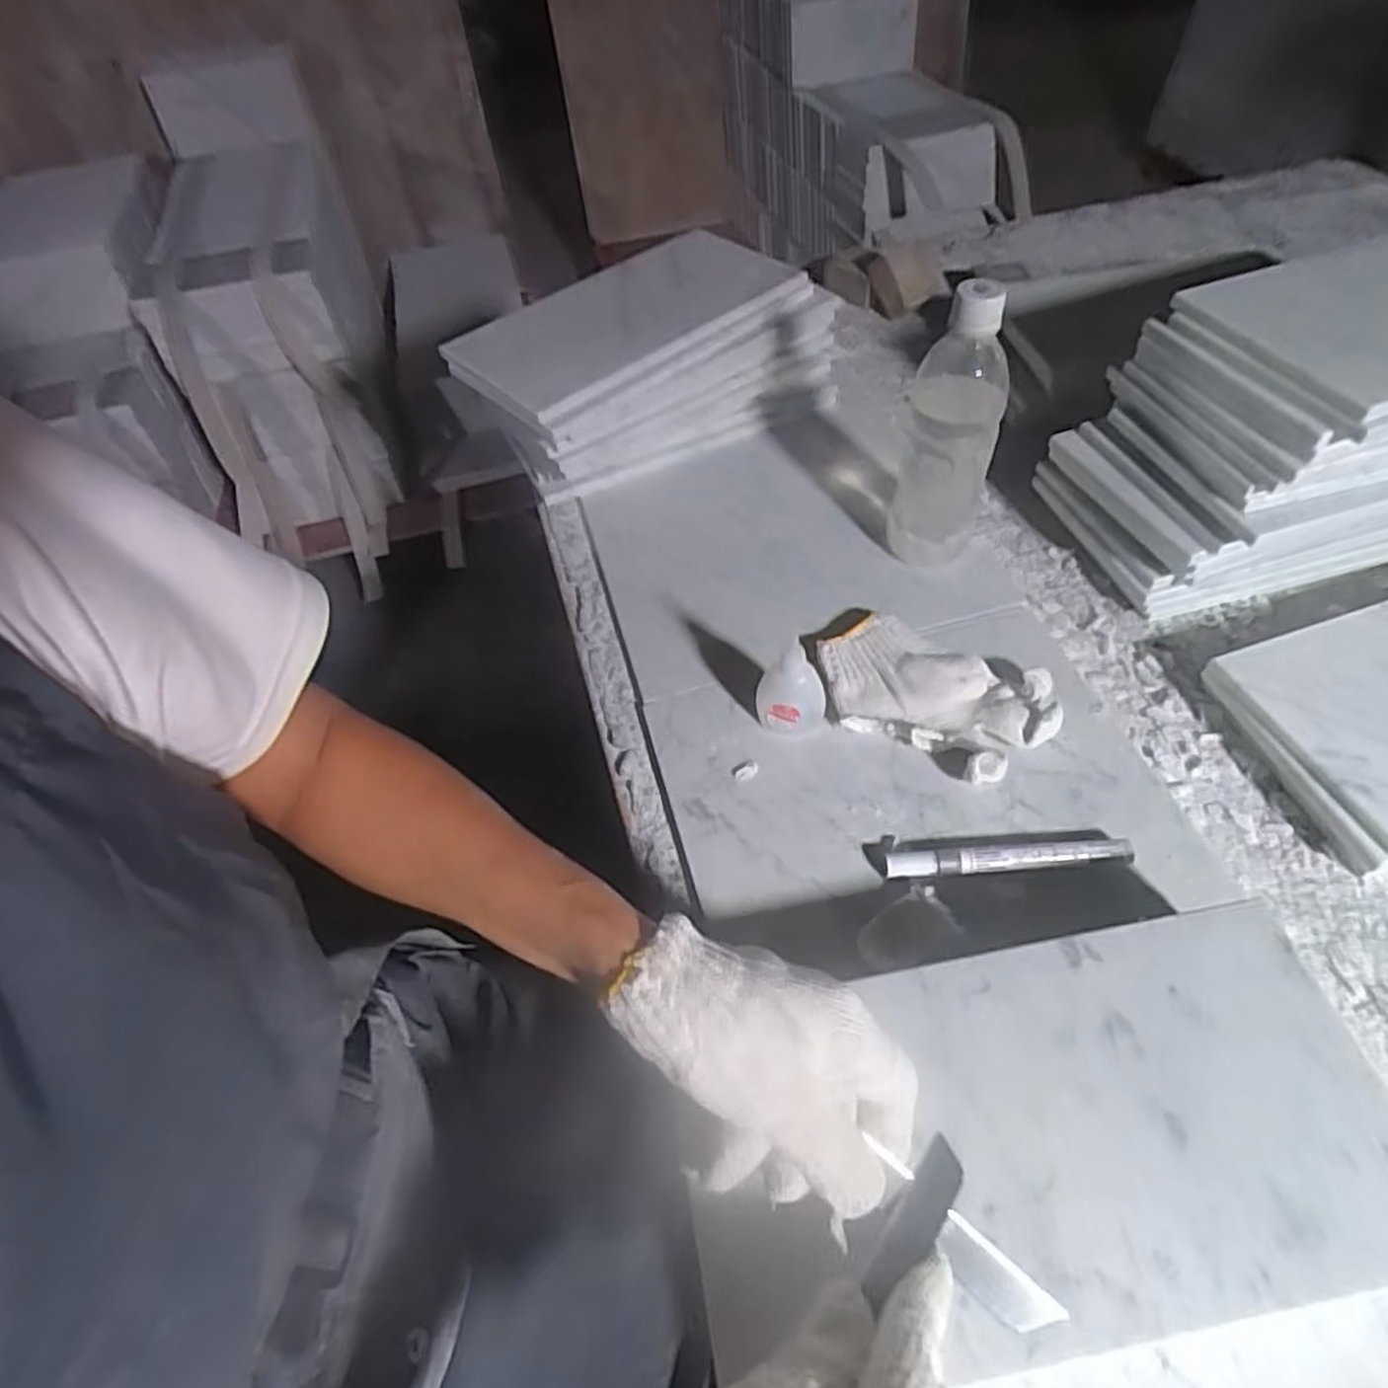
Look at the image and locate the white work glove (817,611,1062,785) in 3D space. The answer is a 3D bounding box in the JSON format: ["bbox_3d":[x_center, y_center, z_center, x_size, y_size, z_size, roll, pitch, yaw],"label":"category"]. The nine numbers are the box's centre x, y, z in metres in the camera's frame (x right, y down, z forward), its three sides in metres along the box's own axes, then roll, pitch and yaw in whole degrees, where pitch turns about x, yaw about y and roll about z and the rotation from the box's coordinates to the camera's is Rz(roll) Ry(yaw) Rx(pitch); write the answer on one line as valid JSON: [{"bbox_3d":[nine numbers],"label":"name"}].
[{"bbox_3d":[0.161,-0.002,0.541,0.156,0.030,0.094,32,59,25],"label":"white work glove"}]

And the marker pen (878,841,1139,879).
[{"bbox_3d":[0.187,0.098,0.469,0.142,0.018,0.016,-3,51,0],"label":"marker pen"}]

